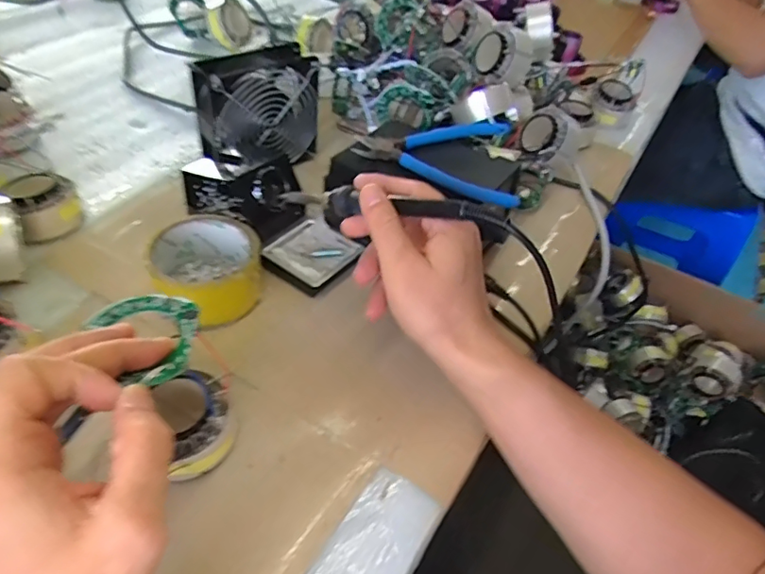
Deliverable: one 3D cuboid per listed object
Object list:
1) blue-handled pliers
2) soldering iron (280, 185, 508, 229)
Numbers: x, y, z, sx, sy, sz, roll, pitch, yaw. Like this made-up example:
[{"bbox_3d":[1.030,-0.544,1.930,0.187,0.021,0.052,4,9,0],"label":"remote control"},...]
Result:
[{"bbox_3d":[0.058,-0.121,0.476,0.147,0.023,0.114,20,48,12],"label":"blue-handled pliers"},{"bbox_3d":[-0.006,-0.058,0.384,0.208,0.025,0.025,11,40,40],"label":"soldering iron"}]

